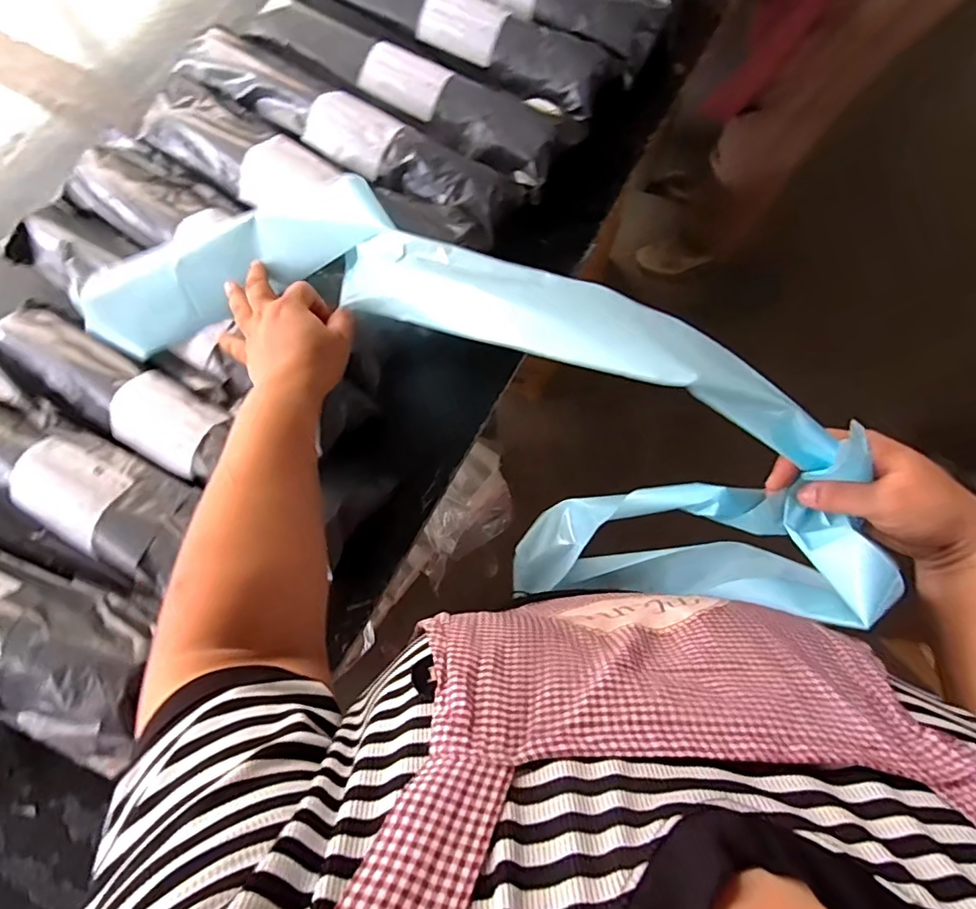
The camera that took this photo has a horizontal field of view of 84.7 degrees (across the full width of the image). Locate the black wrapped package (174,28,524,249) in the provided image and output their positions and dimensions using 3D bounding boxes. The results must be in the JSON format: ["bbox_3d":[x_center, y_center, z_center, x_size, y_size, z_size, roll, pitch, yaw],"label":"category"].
[{"bbox_3d":[-0.171,-0.374,0.611,0.439,0.054,0.090,28,76,8],"label":"black wrapped package"}]

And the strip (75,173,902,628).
[{"bbox_3d":[-0.035,-0.055,0.513,0.678,0.295,0.218,29,76,11],"label":"strip"}]

